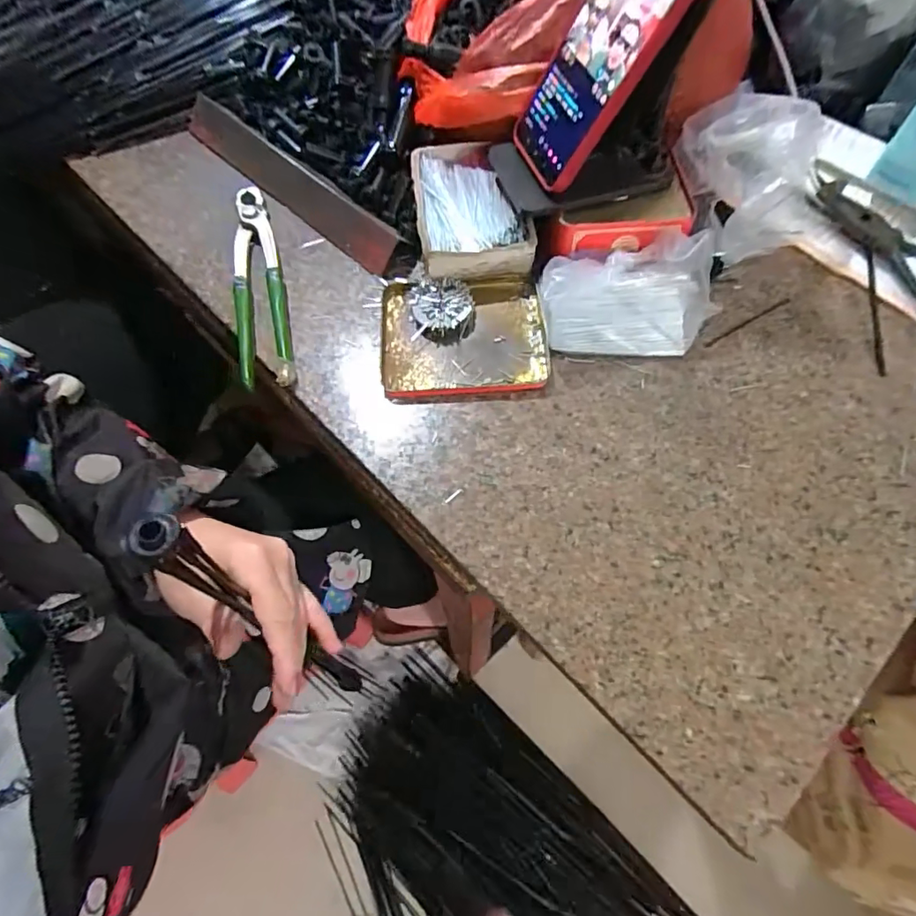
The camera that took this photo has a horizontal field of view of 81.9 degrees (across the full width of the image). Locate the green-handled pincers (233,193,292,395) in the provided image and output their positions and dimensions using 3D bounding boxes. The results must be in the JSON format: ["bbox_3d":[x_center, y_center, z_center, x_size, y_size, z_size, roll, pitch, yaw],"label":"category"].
[{"bbox_3d":[-0.161,-0.143,0.422,0.039,0.024,0.195,-13,61,-7],"label":"green-handled pincers"}]

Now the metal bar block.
[{"bbox_3d":[-0.157,-0.256,0.480,0.294,0.027,0.038,41,68,21],"label":"metal bar block"}]

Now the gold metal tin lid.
[{"bbox_3d":[0.004,-0.090,0.392,0.119,0.014,0.101,-2,60,-1],"label":"gold metal tin lid"}]

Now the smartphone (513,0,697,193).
[{"bbox_3d":[0.090,-0.255,0.329,0.009,0.159,0.076,-7,67,-33],"label":"smartphone"}]

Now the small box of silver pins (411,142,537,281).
[{"bbox_3d":[0.007,-0.203,0.424,0.081,0.032,0.131,-8,61,-4],"label":"small box of silver pins"}]

